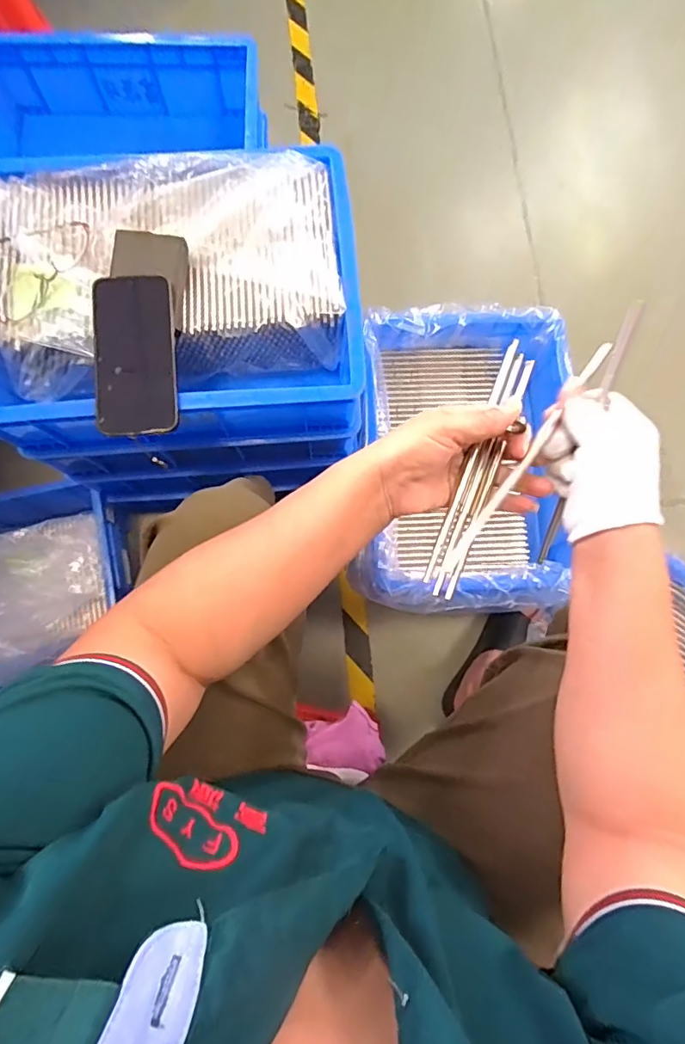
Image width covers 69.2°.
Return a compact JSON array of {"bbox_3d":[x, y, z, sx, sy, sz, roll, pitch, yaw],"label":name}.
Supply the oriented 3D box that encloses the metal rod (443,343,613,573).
[{"bbox_3d":[0.142,-0.049,0.383,0.011,0.013,0.211,36,91,5],"label":"metal rod"}]

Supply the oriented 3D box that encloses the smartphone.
[{"bbox_3d":[-0.205,-0.166,0.491,0.074,0.016,0.155,-4,88,-5],"label":"smartphone"}]

